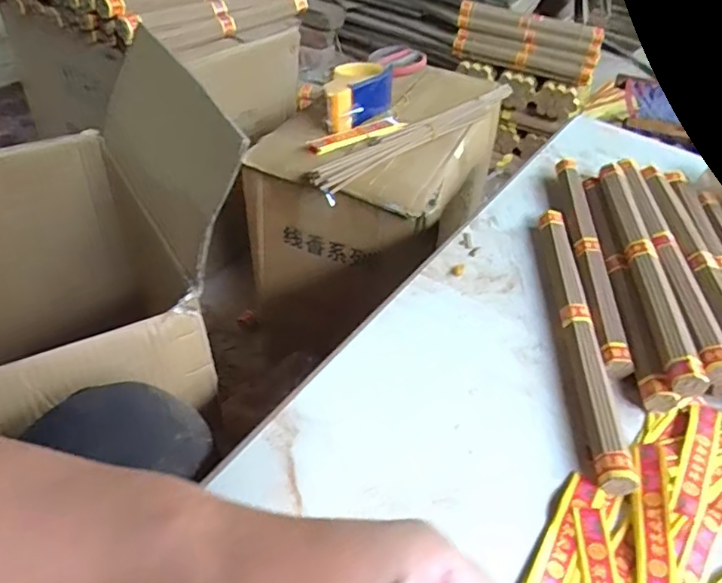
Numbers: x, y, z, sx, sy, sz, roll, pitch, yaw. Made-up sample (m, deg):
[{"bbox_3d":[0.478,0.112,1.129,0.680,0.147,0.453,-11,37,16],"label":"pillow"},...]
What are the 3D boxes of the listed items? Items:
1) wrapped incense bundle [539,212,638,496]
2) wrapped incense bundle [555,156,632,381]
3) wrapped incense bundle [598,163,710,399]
[{"bbox_3d":[0.192,0.030,0.506,0.030,0.024,0.296,6,44,0],"label":"wrapped incense bundle"},{"bbox_3d":[0.235,-0.044,0.599,0.028,0.028,0.315,8,44,2],"label":"wrapped incense bundle"},{"bbox_3d":[0.273,-0.029,0.562,0.030,0.030,0.312,7,44,2],"label":"wrapped incense bundle"}]

